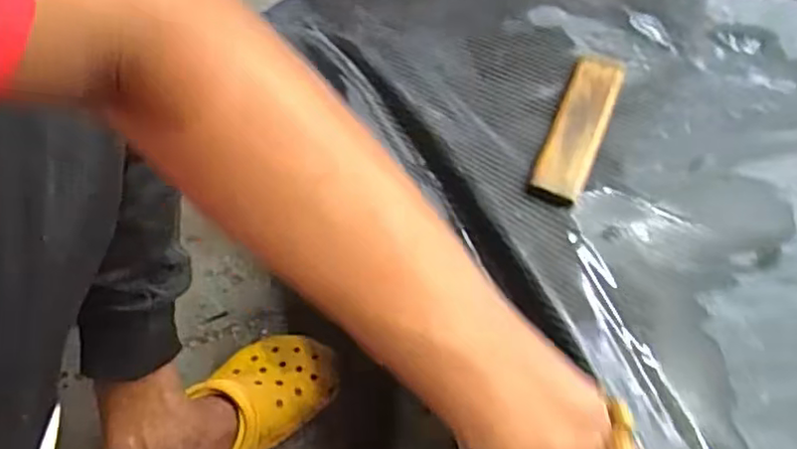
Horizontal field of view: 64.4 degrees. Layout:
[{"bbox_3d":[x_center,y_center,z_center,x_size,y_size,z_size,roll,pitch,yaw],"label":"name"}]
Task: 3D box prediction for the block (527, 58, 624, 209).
[{"bbox_3d":[0.142,-0.079,0.500,0.039,0.015,0.153,22,58,12],"label":"block"}]

